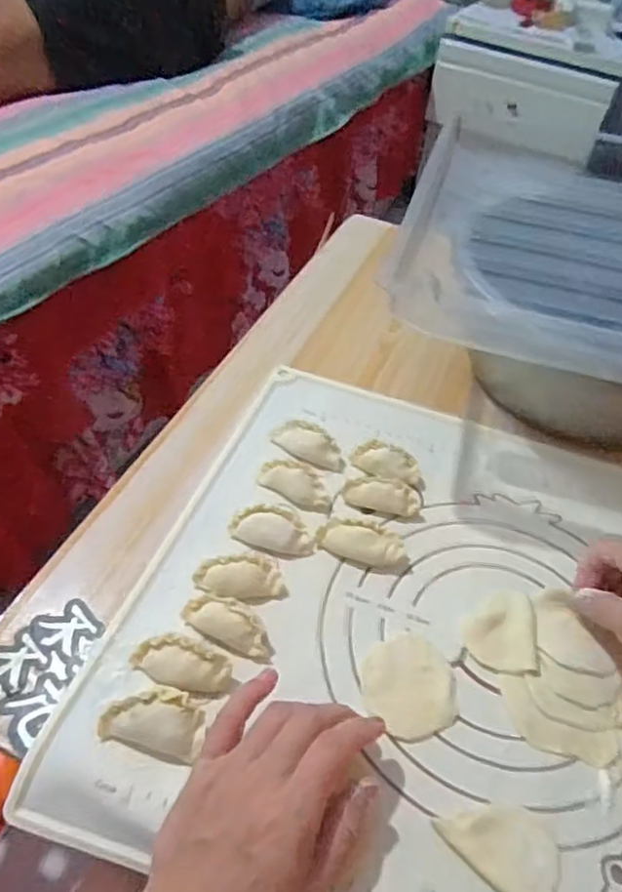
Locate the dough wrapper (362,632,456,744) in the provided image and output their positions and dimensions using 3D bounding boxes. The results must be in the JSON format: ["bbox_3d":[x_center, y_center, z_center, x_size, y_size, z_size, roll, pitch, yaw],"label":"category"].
[{"bbox_3d":[0.062,0.147,0.397,0.059,0.004,0.059,4,48,-4],"label":"dough wrapper"}]

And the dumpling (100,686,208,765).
[{"bbox_3d":[-0.088,0.153,0.361,0.056,0.017,0.030,13,48,4],"label":"dumpling"}]

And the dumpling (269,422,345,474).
[{"bbox_3d":[-0.002,0.000,0.523,0.061,0.021,0.026,32,52,20],"label":"dumpling"}]

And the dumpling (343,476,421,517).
[{"bbox_3d":[0.055,0.035,0.487,0.058,0.022,0.023,14,48,5],"label":"dumpling"}]

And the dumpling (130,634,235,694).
[{"bbox_3d":[-0.078,0.129,0.386,0.060,0.014,0.026,21,49,11],"label":"dumpling"}]

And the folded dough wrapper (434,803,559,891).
[{"bbox_3d":[0.104,0.210,0.339,0.064,0.009,0.045,36,53,23],"label":"folded dough wrapper"}]

